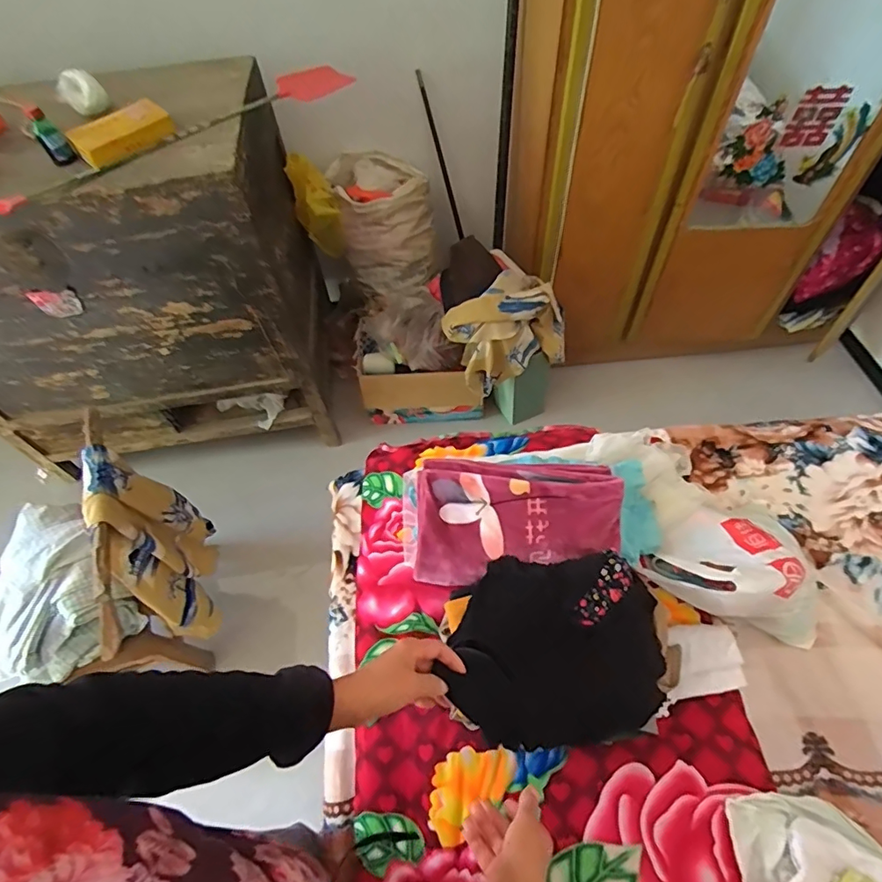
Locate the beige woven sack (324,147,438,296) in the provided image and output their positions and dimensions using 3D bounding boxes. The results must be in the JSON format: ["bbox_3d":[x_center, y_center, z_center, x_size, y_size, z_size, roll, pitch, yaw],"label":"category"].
[{"bbox_3d":[-0.175,-0.697,1.652,0.291,0.309,0.296,-14,55,-6],"label":"beige woven sack"}]

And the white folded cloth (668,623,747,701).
[{"bbox_3d":[0.423,0.354,0.832,0.117,0.051,0.106,-8,55,-2],"label":"white folded cloth"}]

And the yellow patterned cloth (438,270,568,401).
[{"bbox_3d":[0.205,-0.311,1.507,0.349,0.310,0.199,-27,58,-14],"label":"yellow patterned cloth"}]

